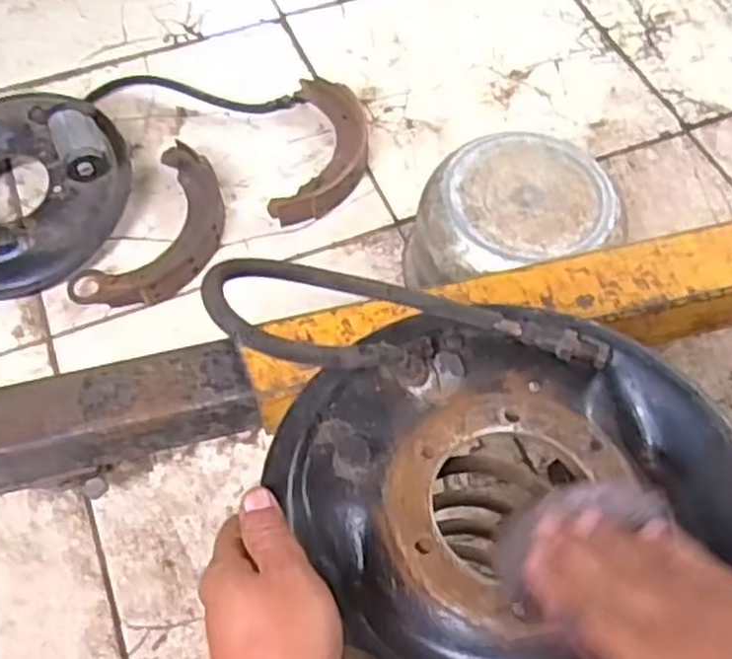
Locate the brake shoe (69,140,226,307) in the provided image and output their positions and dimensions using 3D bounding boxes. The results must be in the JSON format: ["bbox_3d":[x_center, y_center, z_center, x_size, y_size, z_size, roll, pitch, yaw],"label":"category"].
[{"bbox_3d":[-0.227,-0.111,0.903,0.121,0.029,0.225,20,63,11],"label":"brake shoe"}]

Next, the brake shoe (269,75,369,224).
[{"bbox_3d":[-0.048,-0.217,0.963,0.098,0.037,0.221,8,61,4],"label":"brake shoe"}]

